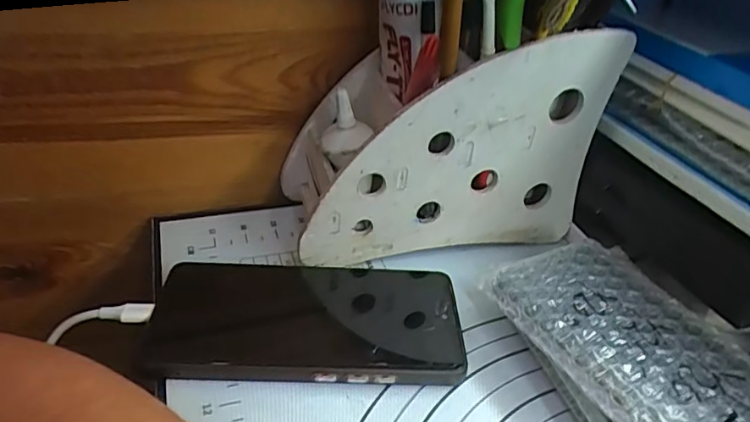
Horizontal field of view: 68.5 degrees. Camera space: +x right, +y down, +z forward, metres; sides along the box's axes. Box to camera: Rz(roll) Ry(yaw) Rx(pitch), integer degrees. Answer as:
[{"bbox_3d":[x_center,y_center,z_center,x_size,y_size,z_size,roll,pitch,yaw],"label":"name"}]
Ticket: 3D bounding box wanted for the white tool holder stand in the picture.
[{"bbox_3d":[0.038,-0.048,0.344,0.174,0.130,0.075,-4,35,-14],"label":"white tool holder stand"}]

